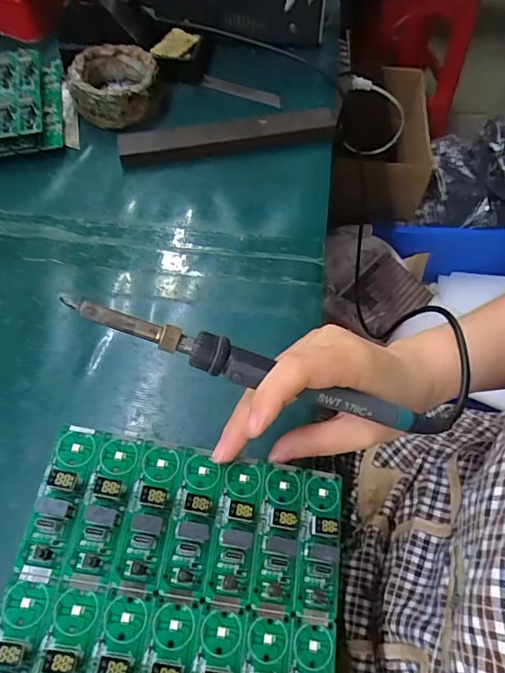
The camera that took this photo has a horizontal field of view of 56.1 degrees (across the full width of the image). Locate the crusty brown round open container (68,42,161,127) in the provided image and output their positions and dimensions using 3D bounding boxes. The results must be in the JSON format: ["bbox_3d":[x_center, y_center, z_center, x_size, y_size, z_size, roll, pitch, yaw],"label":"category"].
[{"bbox_3d":[-0.139,-0.252,0.479,0.084,0.042,0.080,-3,59,-3],"label":"crusty brown round open container"}]

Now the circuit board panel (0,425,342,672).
[{"bbox_3d":[-0.033,0.117,0.214,0.146,0.011,0.133,13,61,-5],"label":"circuit board panel"}]

